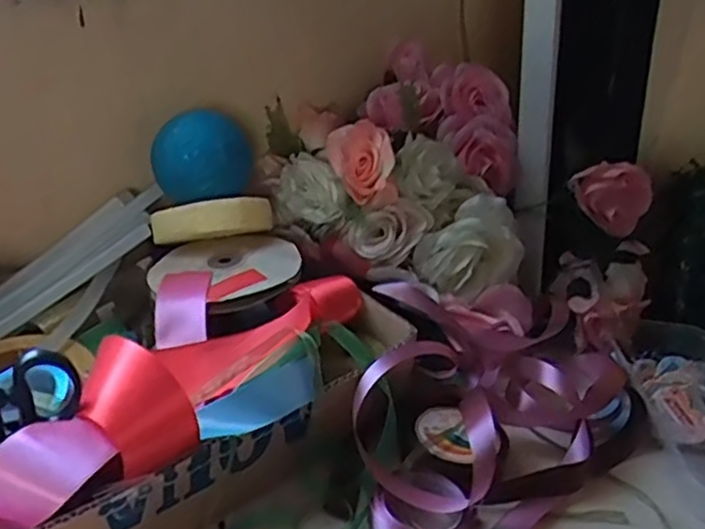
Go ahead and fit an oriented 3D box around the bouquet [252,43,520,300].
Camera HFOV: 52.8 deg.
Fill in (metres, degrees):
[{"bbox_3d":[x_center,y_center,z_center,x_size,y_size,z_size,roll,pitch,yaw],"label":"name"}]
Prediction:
[{"bbox_3d":[0.044,-0.110,0.711,0.249,0.145,0.271,11,27,5],"label":"bouquet"}]

